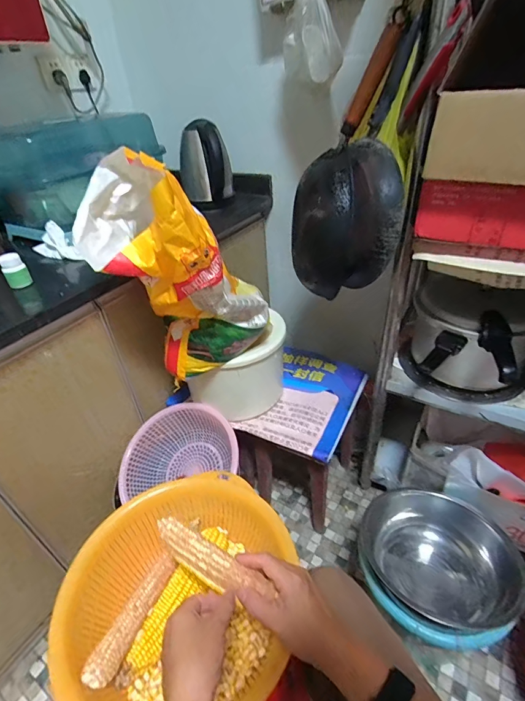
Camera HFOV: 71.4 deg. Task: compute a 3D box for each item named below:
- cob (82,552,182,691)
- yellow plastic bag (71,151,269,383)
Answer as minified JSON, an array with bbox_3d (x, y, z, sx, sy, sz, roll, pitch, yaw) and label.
[{"bbox_3d":[-0.167,0.346,0.486,0.029,0.024,0.164,9,27,18],"label":"cob"},{"bbox_3d":[-0.164,-0.147,0.742,0.249,0.421,0.271,23,45,32],"label":"yellow plastic bag"}]

